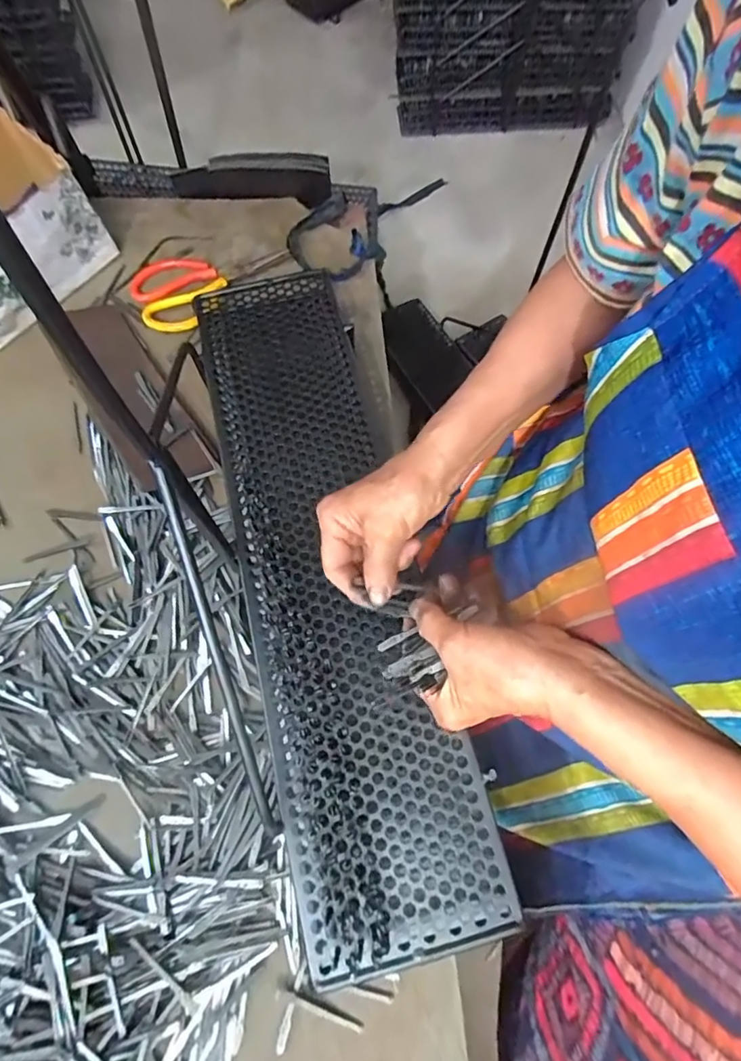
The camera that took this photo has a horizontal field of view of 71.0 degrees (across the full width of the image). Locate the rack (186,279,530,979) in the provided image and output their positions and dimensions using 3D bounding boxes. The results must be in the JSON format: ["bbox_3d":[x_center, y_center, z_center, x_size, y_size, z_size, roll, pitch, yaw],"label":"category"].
[{"bbox_3d":[-0.044,0.006,0.447,0.146,0.023,0.593,-13,68,-7],"label":"rack"}]

